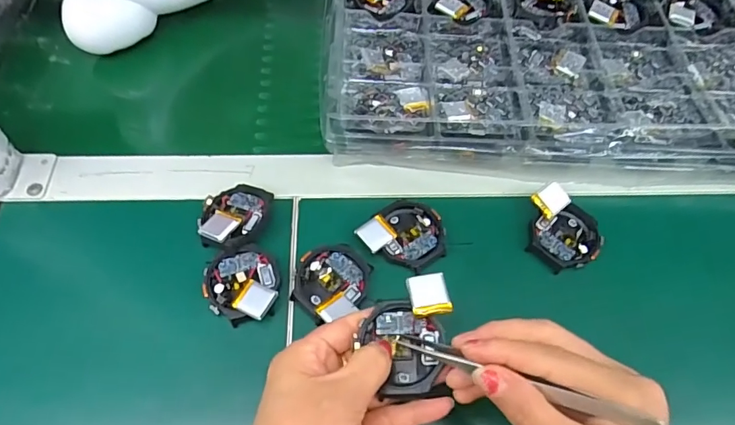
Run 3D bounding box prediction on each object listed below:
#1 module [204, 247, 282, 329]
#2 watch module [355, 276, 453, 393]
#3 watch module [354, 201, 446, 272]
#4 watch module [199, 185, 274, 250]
[{"bbox_3d":[-0.082,0.048,0.311,0.047,0.012,0.052,-23,64,-15],"label":"module"},{"bbox_3d":[0.021,0.066,0.261,0.045,0.018,0.065,7,61,2],"label":"watch module"},{"bbox_3d":[0.029,0.016,0.335,0.052,0.015,0.054,37,66,17],"label":"watch module"},{"bbox_3d":[-0.094,0.001,0.332,0.043,0.013,0.051,13,61,5],"label":"watch module"}]

